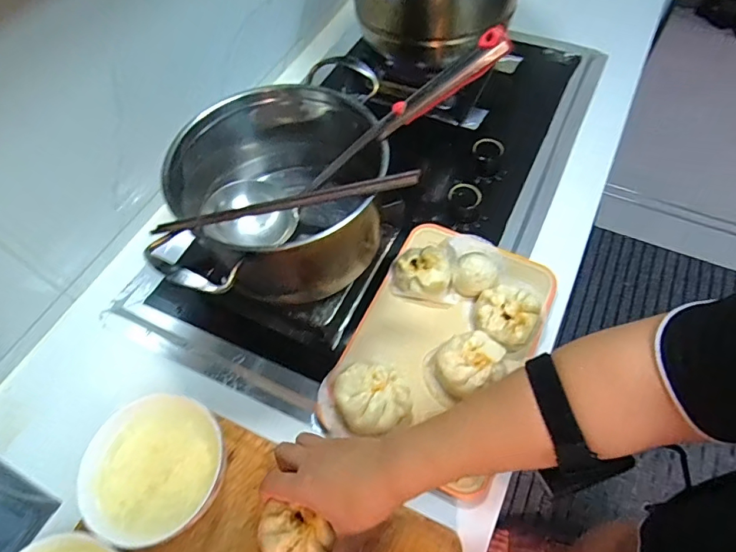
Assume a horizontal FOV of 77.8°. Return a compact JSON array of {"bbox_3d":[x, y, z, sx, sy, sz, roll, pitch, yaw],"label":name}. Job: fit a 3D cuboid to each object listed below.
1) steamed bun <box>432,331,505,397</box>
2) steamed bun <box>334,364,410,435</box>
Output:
[{"bbox_3d":[0.115,0.098,0.505,0.079,0.046,0.072,-1,59,2],"label":"steamed bun"},{"bbox_3d":[0.001,0.131,0.489,0.071,0.046,0.078,-1,59,2],"label":"steamed bun"}]

